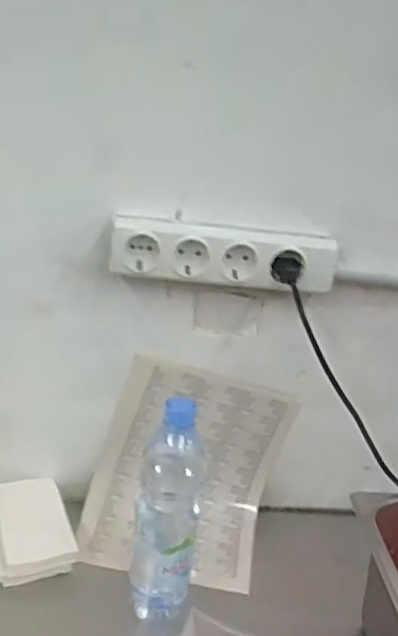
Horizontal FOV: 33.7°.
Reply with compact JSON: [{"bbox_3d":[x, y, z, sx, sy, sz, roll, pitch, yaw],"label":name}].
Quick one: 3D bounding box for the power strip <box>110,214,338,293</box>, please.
[{"bbox_3d":[0.026,-0.068,0.712,0.245,0.068,0.046,4,23,-4],"label":"power strip"}]

